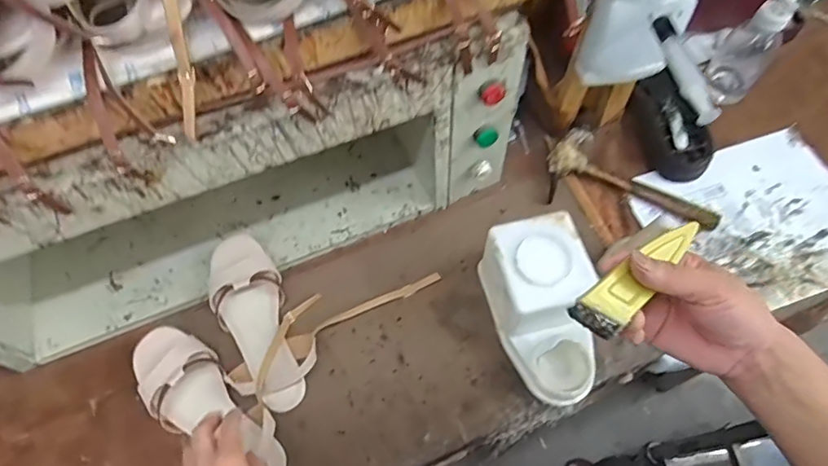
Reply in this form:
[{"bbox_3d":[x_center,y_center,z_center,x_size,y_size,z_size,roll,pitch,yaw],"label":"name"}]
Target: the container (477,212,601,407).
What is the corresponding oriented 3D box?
[{"bbox_3d":[0.157,0.089,0.599,0.106,0.111,0.188,-16,63,-6],"label":"container"}]

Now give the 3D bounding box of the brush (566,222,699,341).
[{"bbox_3d":[0.161,0.033,0.365,0.128,0.024,0.030,-30,62,-26],"label":"brush"}]

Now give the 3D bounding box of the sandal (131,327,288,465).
[{"bbox_3d":[-0.243,0.198,0.599,0.234,0.041,0.092,32,68,15],"label":"sandal"}]

